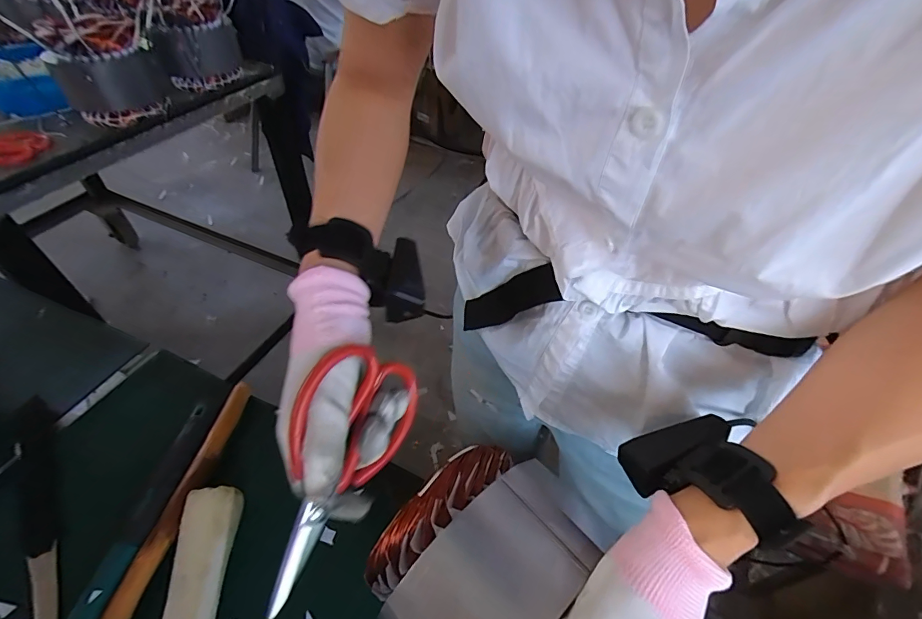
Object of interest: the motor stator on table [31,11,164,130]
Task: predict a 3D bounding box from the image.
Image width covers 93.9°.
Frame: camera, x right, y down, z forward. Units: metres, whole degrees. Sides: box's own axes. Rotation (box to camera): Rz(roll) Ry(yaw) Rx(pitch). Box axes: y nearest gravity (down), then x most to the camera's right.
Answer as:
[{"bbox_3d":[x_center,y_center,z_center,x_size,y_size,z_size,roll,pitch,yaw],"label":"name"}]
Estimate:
[{"bbox_3d":[-0.603,-0.417,0.727,0.148,0.139,0.159,-30,54,-28],"label":"motor stator on table"}]

